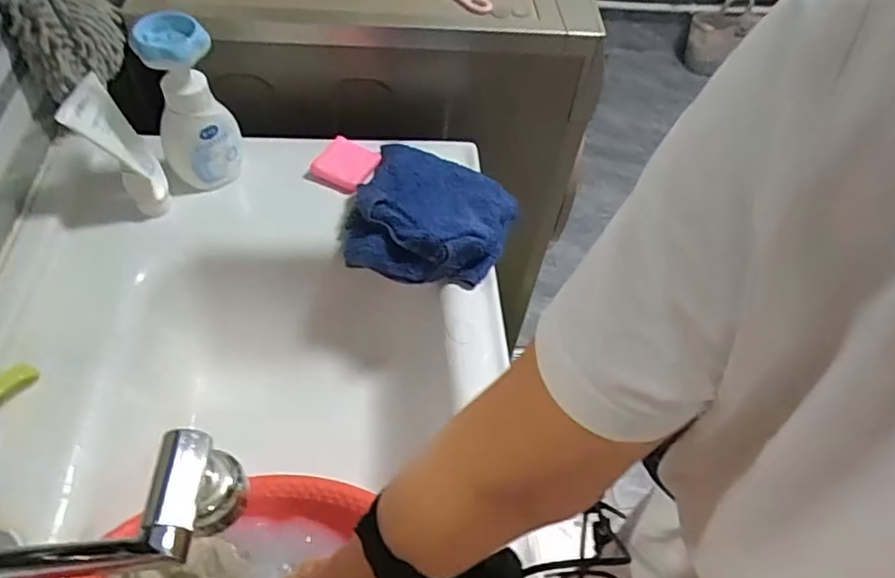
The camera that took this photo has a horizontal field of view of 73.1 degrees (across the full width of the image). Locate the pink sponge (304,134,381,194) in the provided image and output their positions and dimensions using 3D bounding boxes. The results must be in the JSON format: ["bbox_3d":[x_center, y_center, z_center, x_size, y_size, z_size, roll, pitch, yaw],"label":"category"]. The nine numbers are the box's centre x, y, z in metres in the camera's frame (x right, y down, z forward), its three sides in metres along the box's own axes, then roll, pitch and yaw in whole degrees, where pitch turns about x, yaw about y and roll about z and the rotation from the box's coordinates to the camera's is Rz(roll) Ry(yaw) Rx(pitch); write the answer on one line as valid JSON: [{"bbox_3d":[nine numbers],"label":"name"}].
[{"bbox_3d":[-0.128,-0.155,0.758,0.071,0.021,0.073,19,53,10],"label":"pink sponge"}]

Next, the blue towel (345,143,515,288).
[{"bbox_3d":[-0.019,-0.090,0.706,0.182,0.045,0.178,18,53,9],"label":"blue towel"}]

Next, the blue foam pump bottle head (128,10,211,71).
[{"bbox_3d":[-0.279,-0.250,0.604,0.069,0.031,0.059,-22,57,-21],"label":"blue foam pump bottle head"}]

